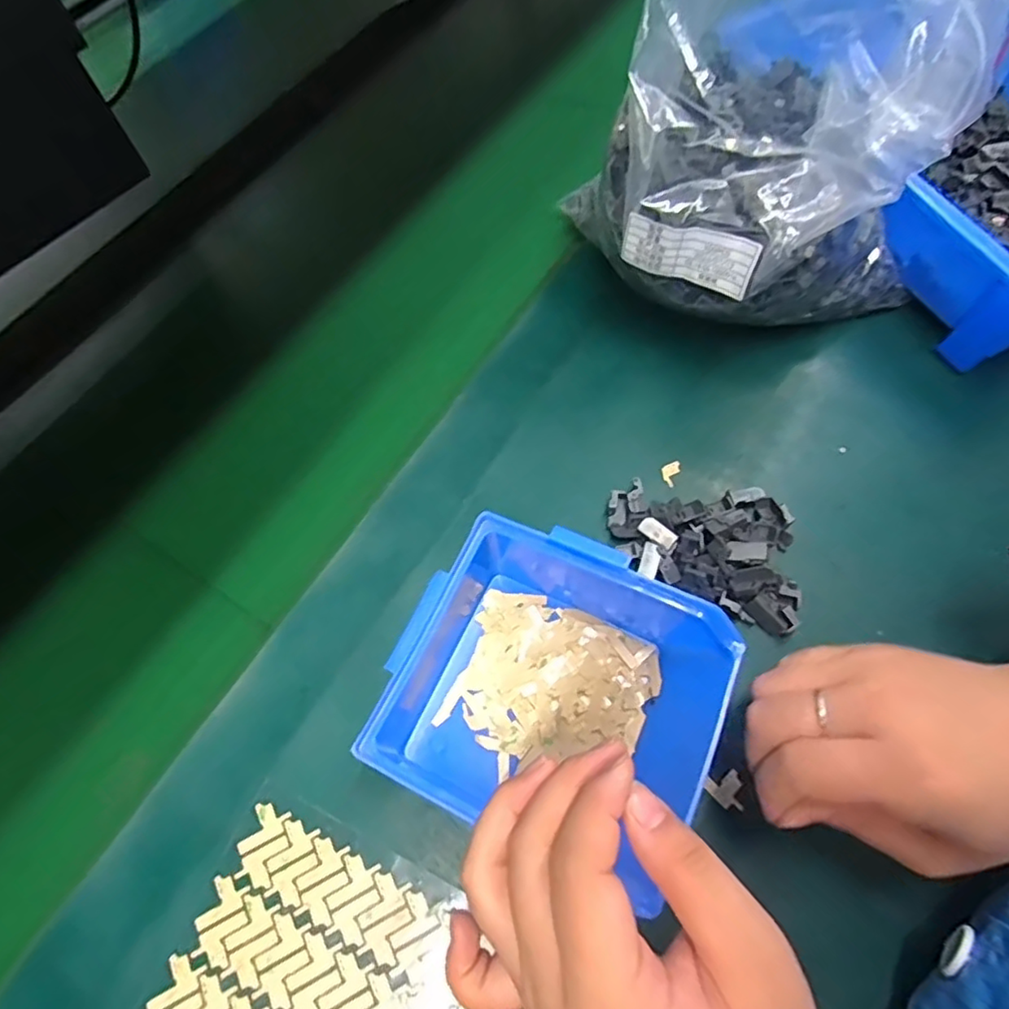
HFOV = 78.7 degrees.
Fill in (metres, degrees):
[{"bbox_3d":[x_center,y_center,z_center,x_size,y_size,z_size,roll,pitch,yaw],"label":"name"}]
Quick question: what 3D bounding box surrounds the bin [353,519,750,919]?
[{"bbox_3d":[0.015,0.084,0.284,0.120,0.064,0.123,25,68,13],"label":"bin"}]

